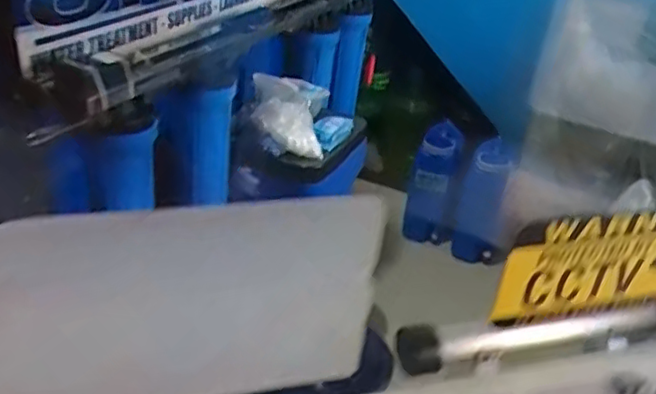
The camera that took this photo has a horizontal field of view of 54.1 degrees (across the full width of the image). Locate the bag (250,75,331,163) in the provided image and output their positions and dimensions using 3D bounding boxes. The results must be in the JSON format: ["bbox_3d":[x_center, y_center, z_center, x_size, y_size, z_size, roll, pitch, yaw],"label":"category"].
[{"bbox_3d":[-0.084,-0.196,1.452,0.165,0.099,0.304,5,30,-3],"label":"bag"}]

